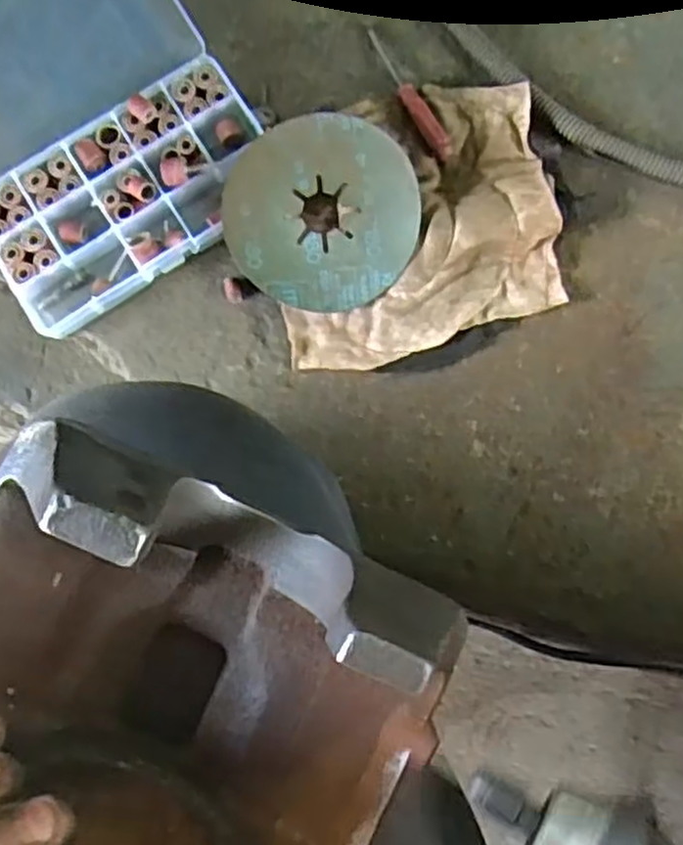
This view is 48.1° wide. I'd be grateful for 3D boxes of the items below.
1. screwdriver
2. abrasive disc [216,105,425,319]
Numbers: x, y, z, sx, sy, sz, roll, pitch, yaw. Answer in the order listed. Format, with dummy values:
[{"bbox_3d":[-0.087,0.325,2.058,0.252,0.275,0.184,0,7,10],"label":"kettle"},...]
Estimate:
[{"bbox_3d":[0.038,-0.196,0.454,0.012,0.016,0.098,-30,82,-2],"label":"screwdriver"},{"bbox_3d":[-0.012,-0.119,0.433,0.108,0.010,0.105,0,91,1],"label":"abrasive disc"}]

